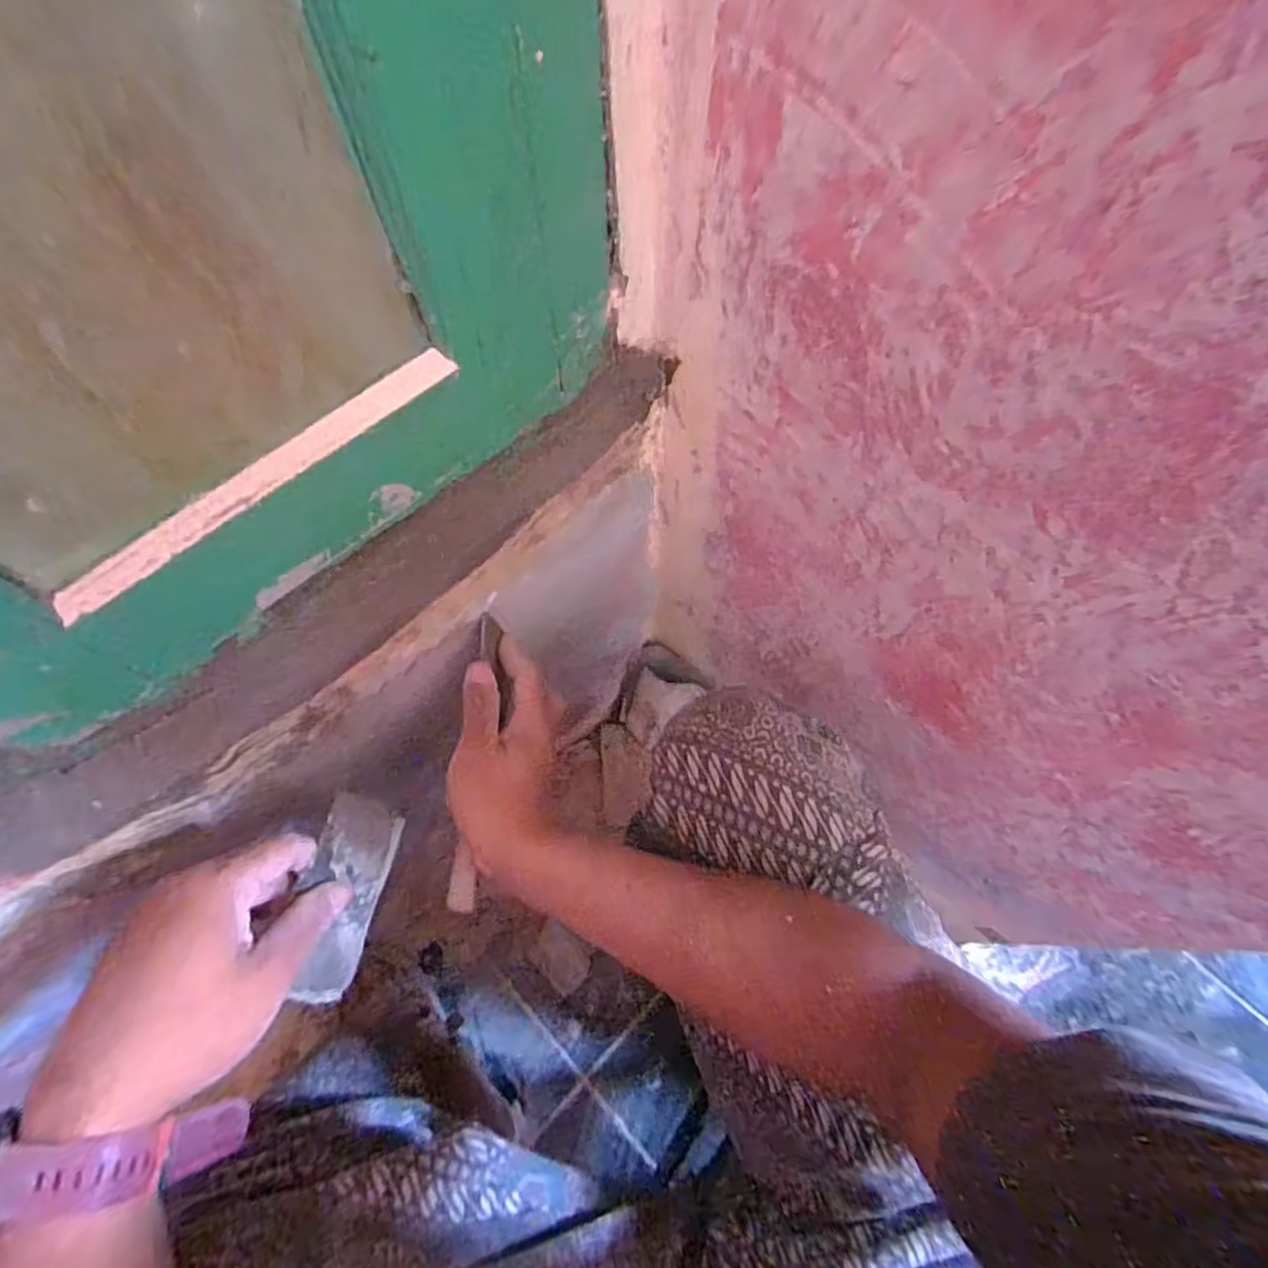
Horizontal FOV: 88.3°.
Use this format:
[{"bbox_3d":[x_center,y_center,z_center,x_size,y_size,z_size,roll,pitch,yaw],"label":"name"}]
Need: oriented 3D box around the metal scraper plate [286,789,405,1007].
[{"bbox_3d":[-0.169,0.151,0.379,0.009,0.058,0.108,-2,59,24],"label":"metal scraper plate"}]

